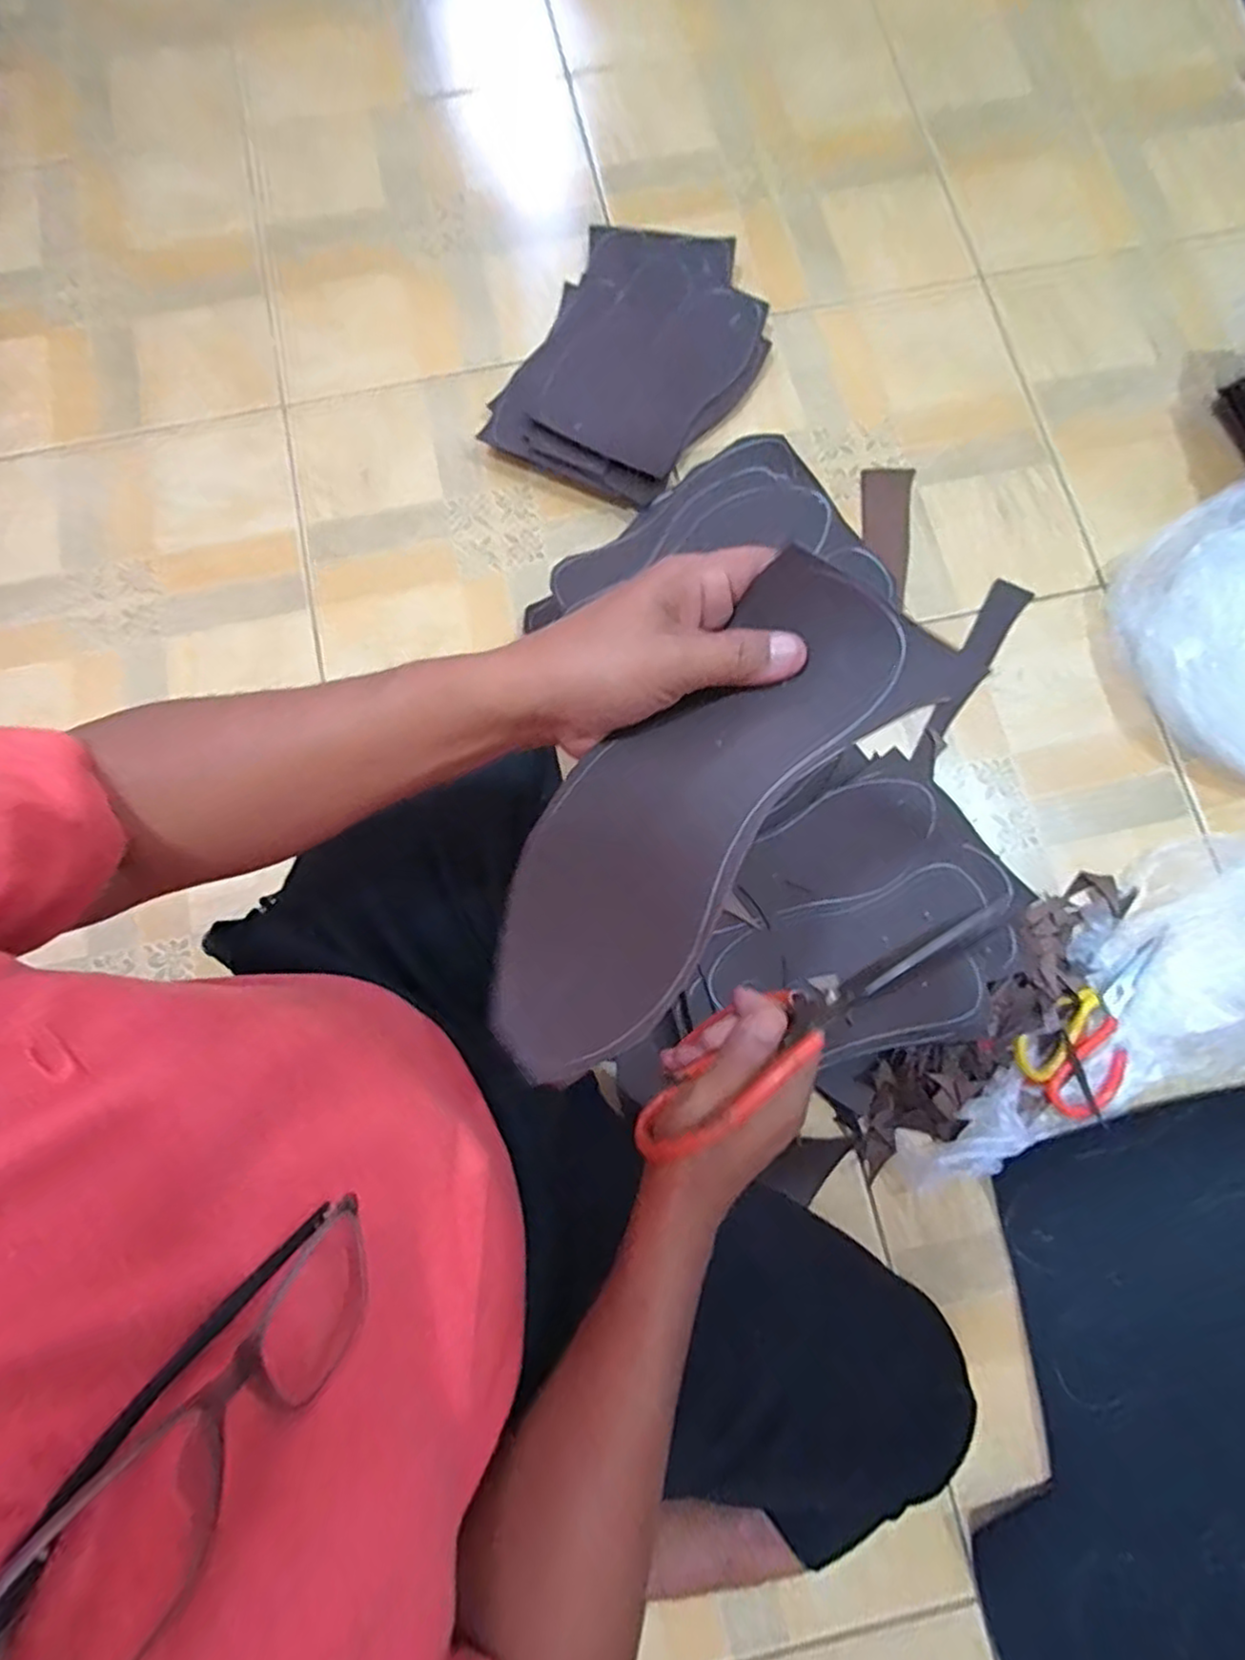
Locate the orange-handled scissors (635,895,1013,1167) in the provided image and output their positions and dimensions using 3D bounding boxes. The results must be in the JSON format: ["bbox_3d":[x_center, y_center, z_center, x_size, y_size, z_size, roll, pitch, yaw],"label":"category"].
[{"bbox_3d":[0.094,0.095,0.346,0.212,0.057,0.023,-36,81,3],"label":"orange-handled scissors"}]

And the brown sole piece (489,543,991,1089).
[{"bbox_3d":[0.023,-0.004,0.302,0.098,0.018,0.247,44,96,19],"label":"brown sole piece"}]

